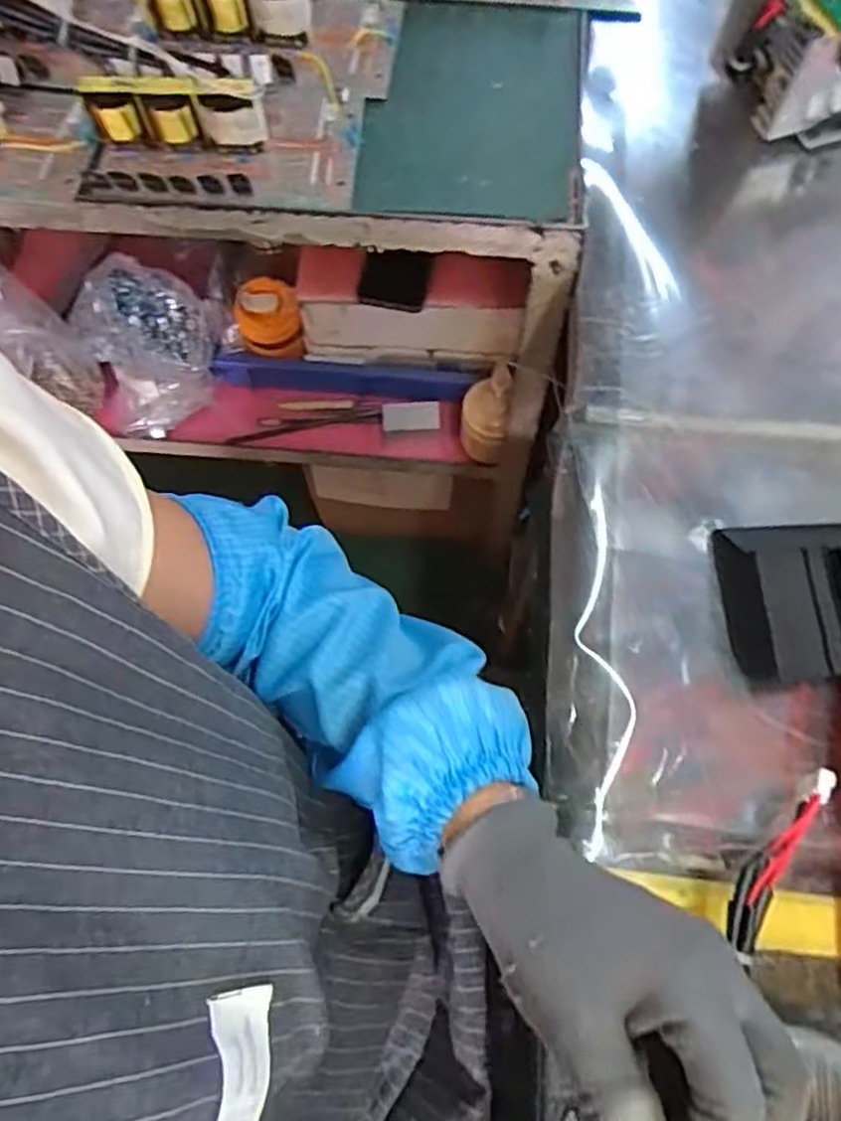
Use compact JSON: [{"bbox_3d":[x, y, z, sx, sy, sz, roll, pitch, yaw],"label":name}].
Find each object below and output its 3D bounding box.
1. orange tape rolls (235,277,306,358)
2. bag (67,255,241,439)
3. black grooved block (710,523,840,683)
[{"bbox_3d":[-0.190,-0.304,0.939,0.074,0.074,0.072,0,70,1],"label":"orange tape rolls"},{"bbox_3d":[-0.330,-0.296,0.936,0.192,0.146,0.175,-25,71,-8],"label":"bag"},{"bbox_3d":[0.254,0.021,0.472,0.113,0.037,0.106,-6,70,-1],"label":"black grooved block"}]

